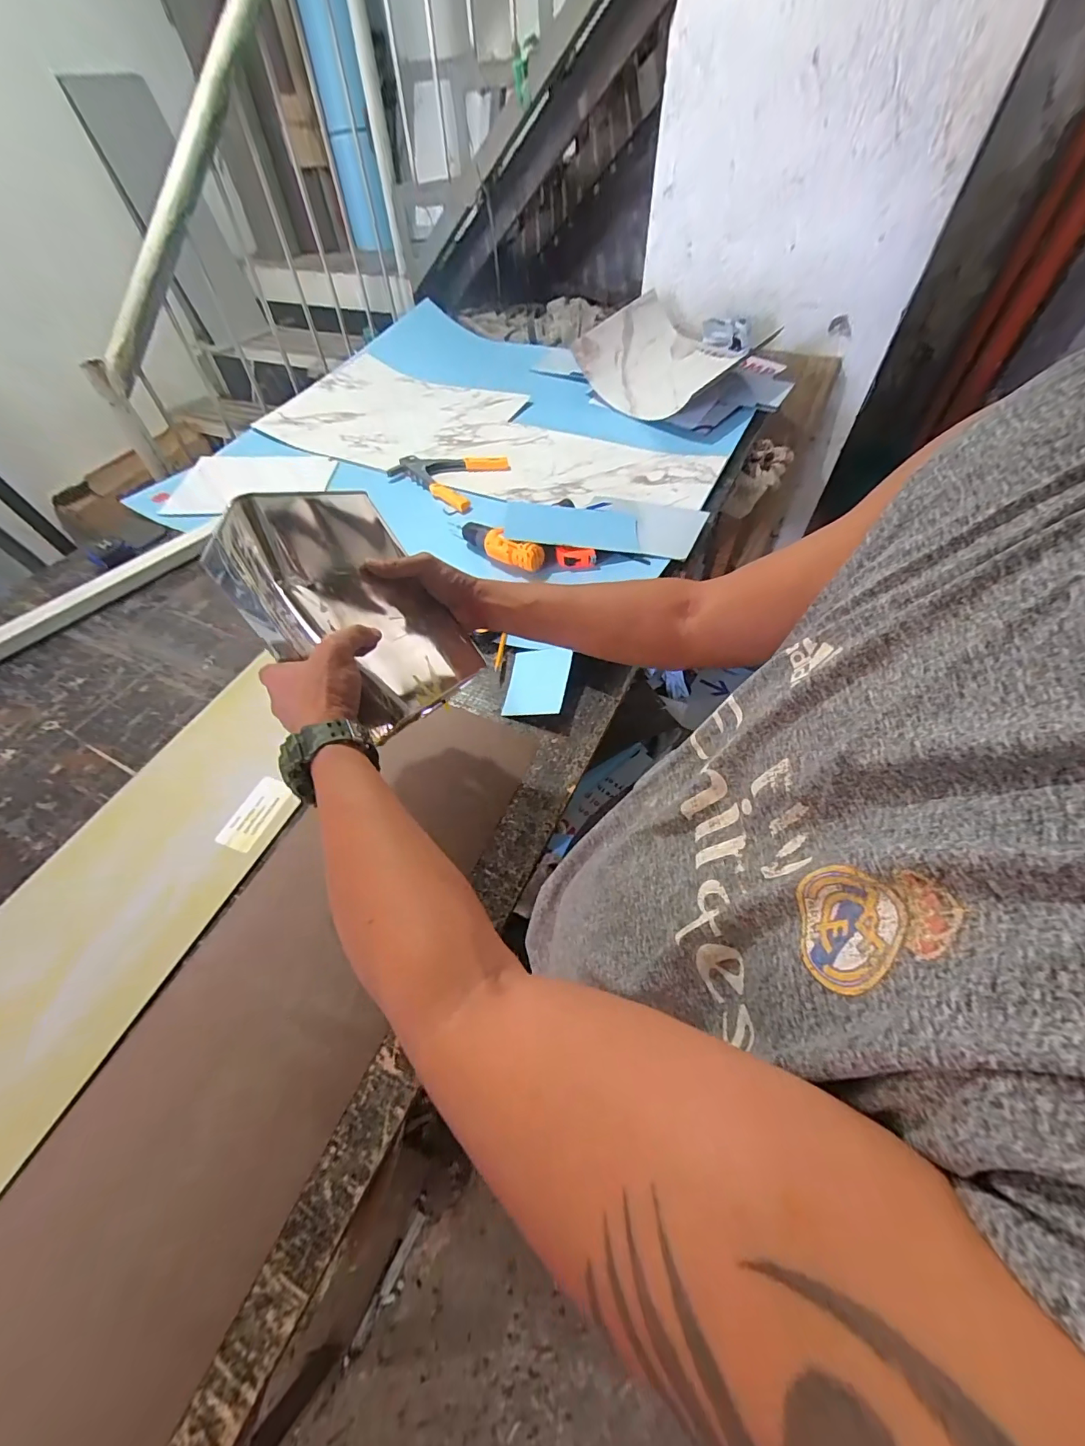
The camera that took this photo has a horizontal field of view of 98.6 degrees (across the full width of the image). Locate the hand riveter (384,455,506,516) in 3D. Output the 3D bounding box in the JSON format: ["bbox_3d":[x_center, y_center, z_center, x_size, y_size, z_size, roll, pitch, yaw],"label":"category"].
[{"bbox_3d":[-0.213,-0.613,1.120,0.279,0.027,0.215,33,64,25],"label":"hand riveter"}]

